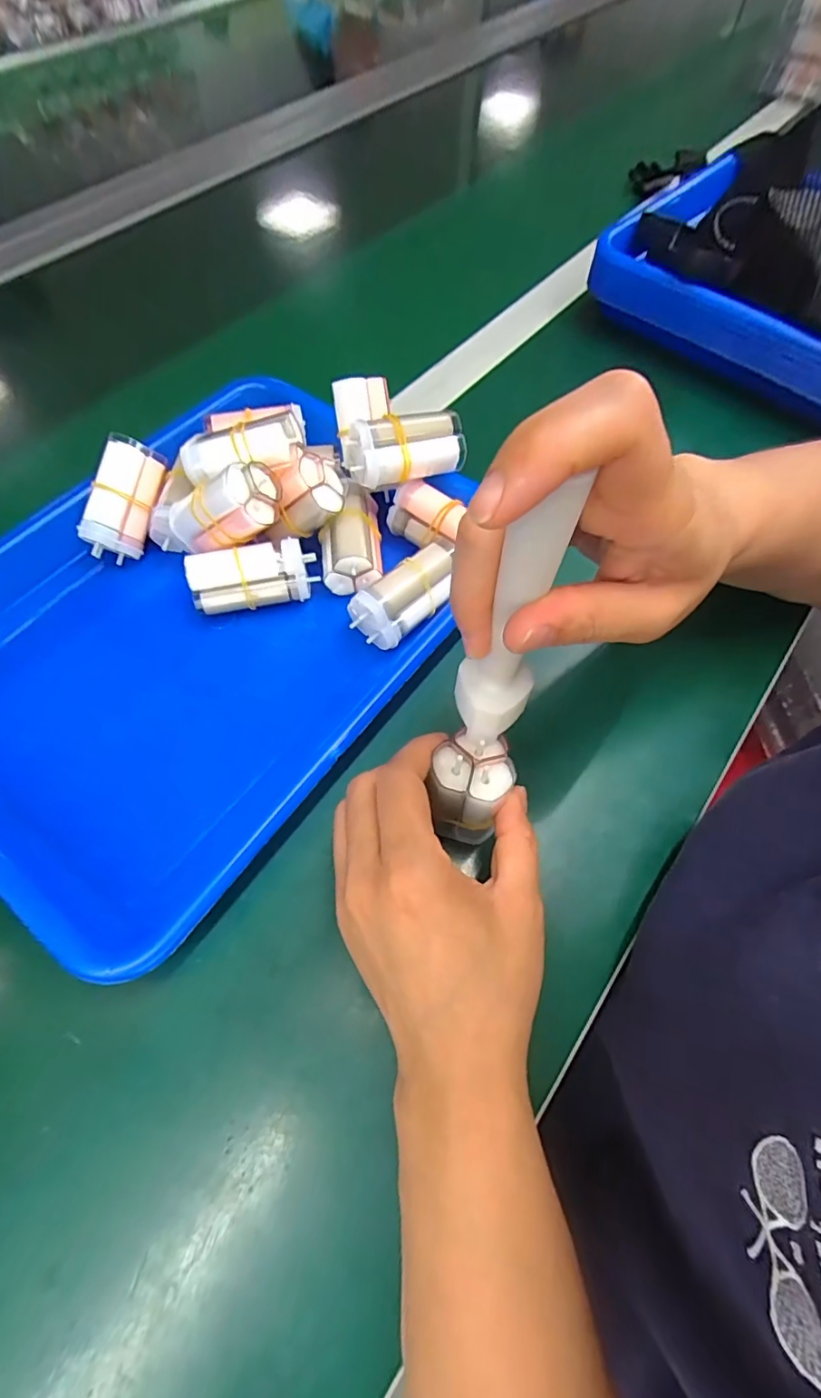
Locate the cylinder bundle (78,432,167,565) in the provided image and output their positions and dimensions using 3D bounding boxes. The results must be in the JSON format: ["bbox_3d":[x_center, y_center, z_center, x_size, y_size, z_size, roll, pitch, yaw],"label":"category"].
[{"bbox_3d":[-0.172,-0.119,0.327,0.026,0.031,0.069,18,91,9],"label":"cylinder bundle"}]

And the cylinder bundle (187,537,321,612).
[{"bbox_3d":[-0.091,-0.070,0.319,0.070,0.033,0.027,-11,63,-6],"label":"cylinder bundle"}]

